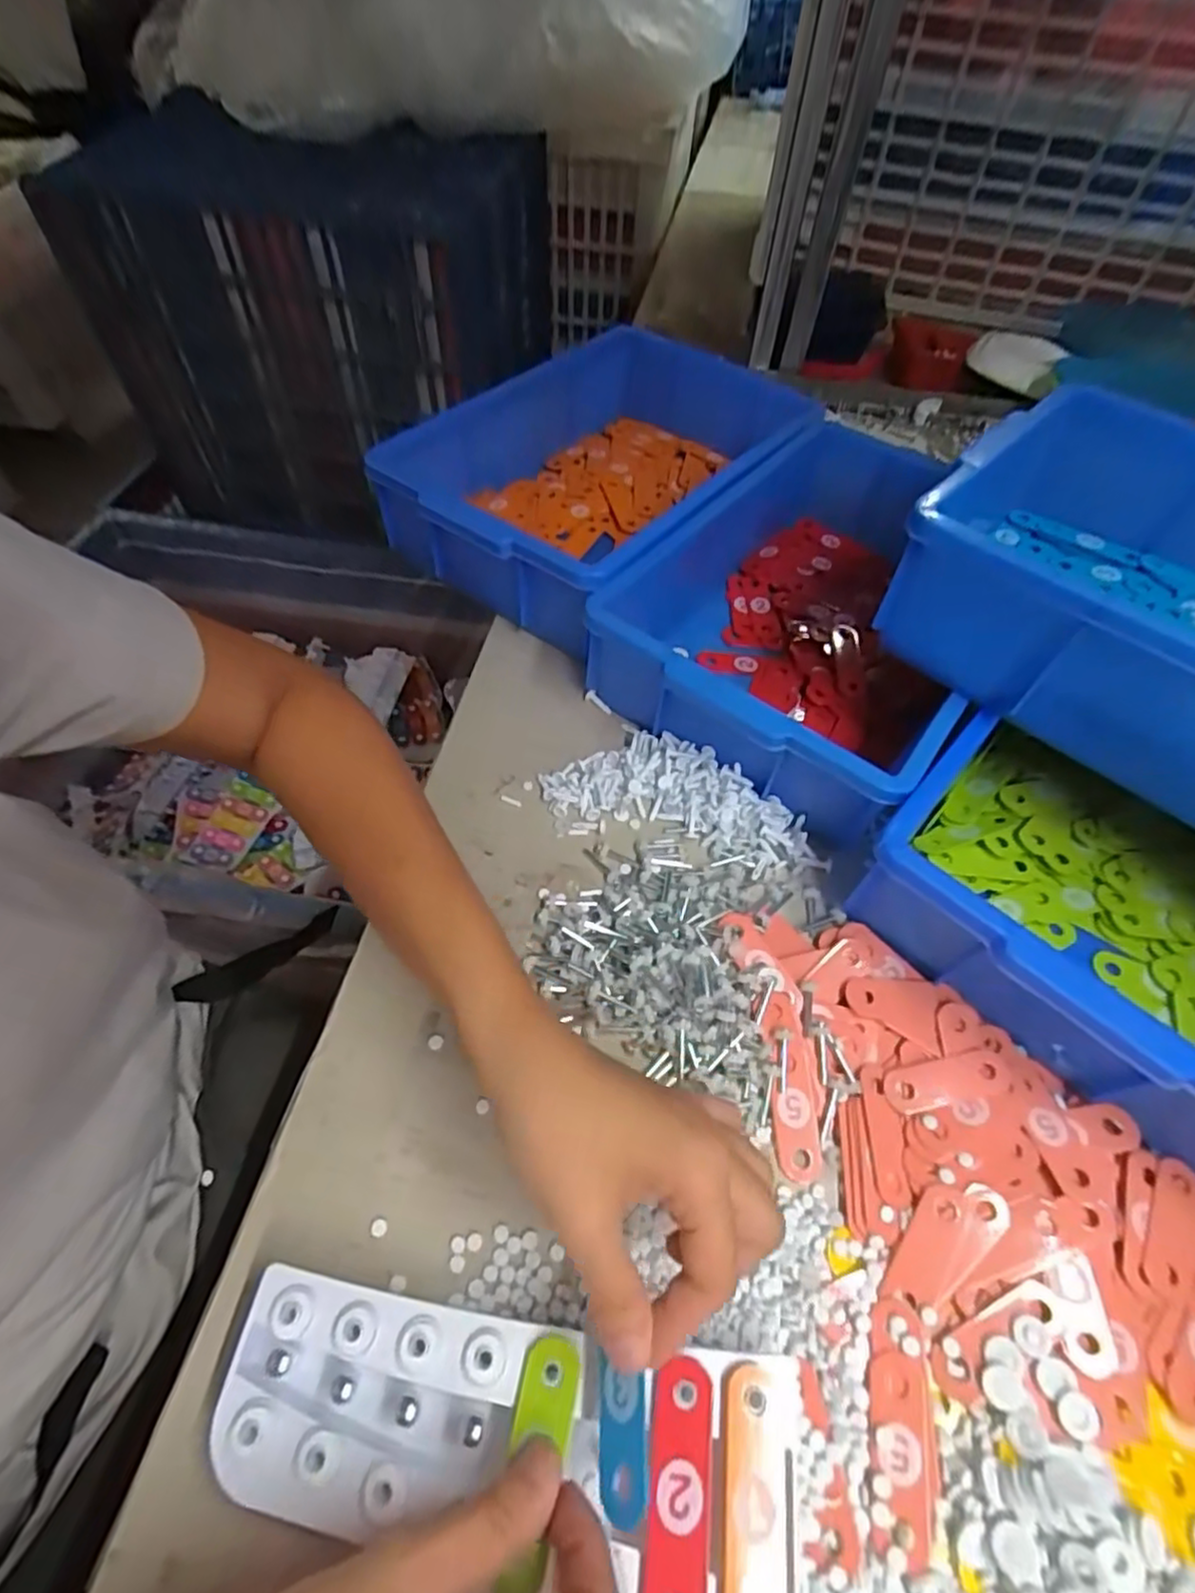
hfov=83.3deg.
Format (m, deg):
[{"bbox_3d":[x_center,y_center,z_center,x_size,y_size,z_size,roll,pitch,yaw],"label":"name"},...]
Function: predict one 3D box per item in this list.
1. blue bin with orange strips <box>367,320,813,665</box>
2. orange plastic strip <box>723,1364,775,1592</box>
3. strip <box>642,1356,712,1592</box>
[{"bbox_3d":[0.008,-0.290,0.620,0.240,0.105,0.361,32,60,20],"label":"blue bin with orange strips"},{"bbox_3d":[0.058,0.271,0.254,0.018,0.005,0.083,7,55,4],"label":"orange plastic strip"},{"bbox_3d":[0.031,0.266,0.255,0.023,0.004,0.079,7,55,4],"label":"strip"}]

